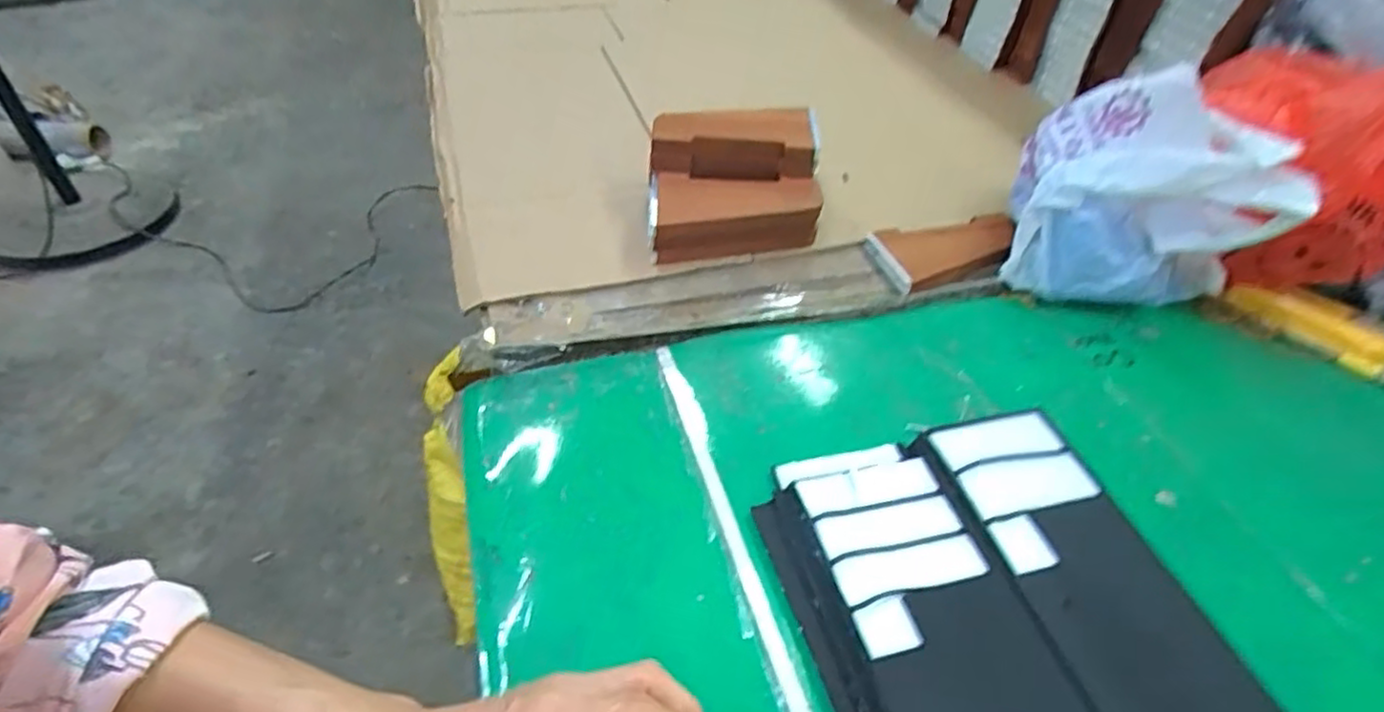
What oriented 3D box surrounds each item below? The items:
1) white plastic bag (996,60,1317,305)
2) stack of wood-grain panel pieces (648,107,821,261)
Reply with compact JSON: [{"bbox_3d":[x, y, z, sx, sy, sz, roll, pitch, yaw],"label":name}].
[{"bbox_3d":[0.368,-0.130,0.587,0.174,0.157,0.124,12,45,8],"label":"white plastic bag"},{"bbox_3d":[0.038,-0.156,0.641,0.155,0.087,0.135,-2,45,-5],"label":"stack of wood-grain panel pieces"}]

